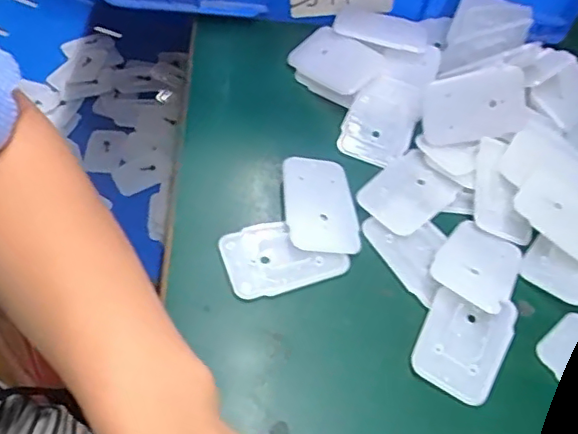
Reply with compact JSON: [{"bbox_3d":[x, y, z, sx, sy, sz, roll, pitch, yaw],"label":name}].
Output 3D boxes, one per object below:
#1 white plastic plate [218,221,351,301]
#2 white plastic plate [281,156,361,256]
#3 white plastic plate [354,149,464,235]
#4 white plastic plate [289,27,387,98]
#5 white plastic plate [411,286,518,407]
[{"bbox_3d":[-0.004,0.020,0.337,0.066,0.010,0.044,-14,57,-17],"label":"white plastic plate"},{"bbox_3d":[0.019,-0.008,0.357,0.043,0.006,0.070,2,55,-10],"label":"white plastic plate"},{"bbox_3d":[0.075,-0.016,0.373,0.061,0.006,0.045,-36,66,-28],"label":"white plastic plate"},{"bbox_3d":[0.034,-0.114,0.426,0.063,0.006,0.044,39,75,24],"label":"white plastic plate"},{"bbox_3d":[0.094,0.065,0.315,0.045,0.009,0.063,29,56,13],"label":"white plastic plate"}]

